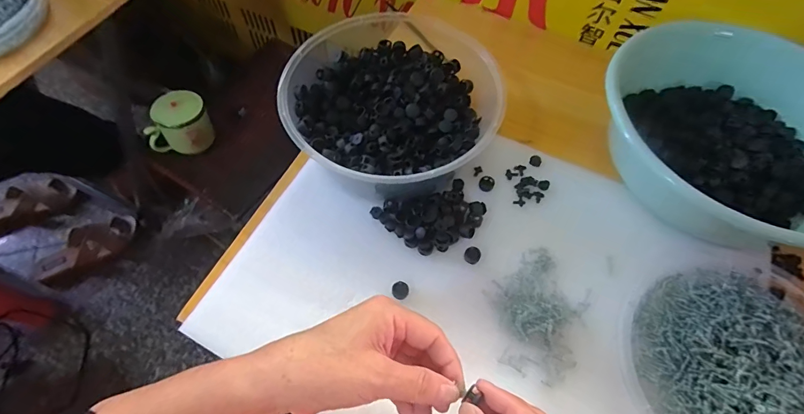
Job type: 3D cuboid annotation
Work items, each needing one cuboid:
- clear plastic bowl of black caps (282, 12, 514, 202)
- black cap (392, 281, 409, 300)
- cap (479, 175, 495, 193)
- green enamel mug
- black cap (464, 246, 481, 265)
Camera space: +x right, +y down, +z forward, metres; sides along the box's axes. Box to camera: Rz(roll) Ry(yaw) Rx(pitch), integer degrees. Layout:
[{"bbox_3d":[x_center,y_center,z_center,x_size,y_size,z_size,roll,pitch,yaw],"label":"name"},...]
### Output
[{"bbox_3d":[-0.011,-0.113,0.476,0.236,0.085,0.217,0,63,0],"label":"clear plastic bowl of black caps"},{"bbox_3d":[-0.001,0.088,0.418,0.017,0.008,0.016,0,63,0],"label":"black cap"},{"bbox_3d":[0.102,-0.028,0.478,0.018,0.005,0.021,15,64,8],"label":"cap"},{"bbox_3d":[-0.395,-0.147,0.708,0.105,0.085,0.071,-12,64,-7],"label":"green enamel mug"},{"bbox_3d":[0.077,0.053,0.436,0.017,0.004,0.019,27,66,13],"label":"black cap"}]

